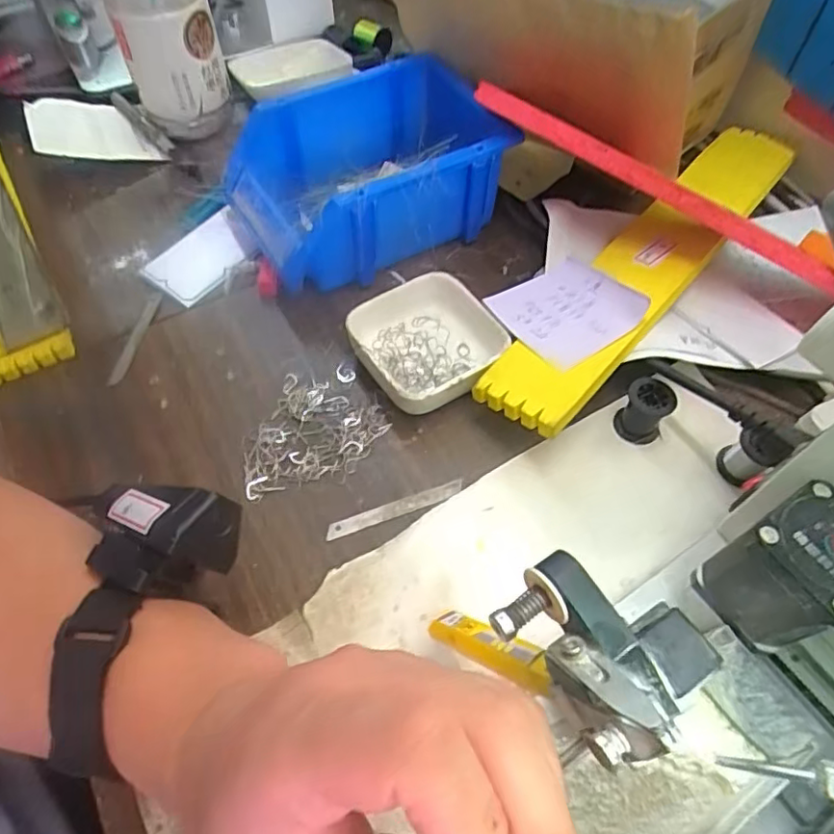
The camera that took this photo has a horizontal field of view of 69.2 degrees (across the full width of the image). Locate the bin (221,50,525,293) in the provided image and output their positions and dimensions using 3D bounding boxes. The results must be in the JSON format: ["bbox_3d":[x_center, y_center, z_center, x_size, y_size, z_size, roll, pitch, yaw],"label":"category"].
[{"bbox_3d":[-0.039,-0.170,0.420,0.161,0.086,0.128,-27,61,-14],"label":"bin"}]

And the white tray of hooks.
[{"bbox_3d":[0.008,-0.044,0.381,0.085,0.033,0.085,-31,62,-16],"label":"white tray of hooks"}]

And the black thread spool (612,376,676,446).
[{"bbox_3d":[0.133,-0.004,0.353,0.026,0.032,0.030,30,64,19],"label":"black thread spool"}]

